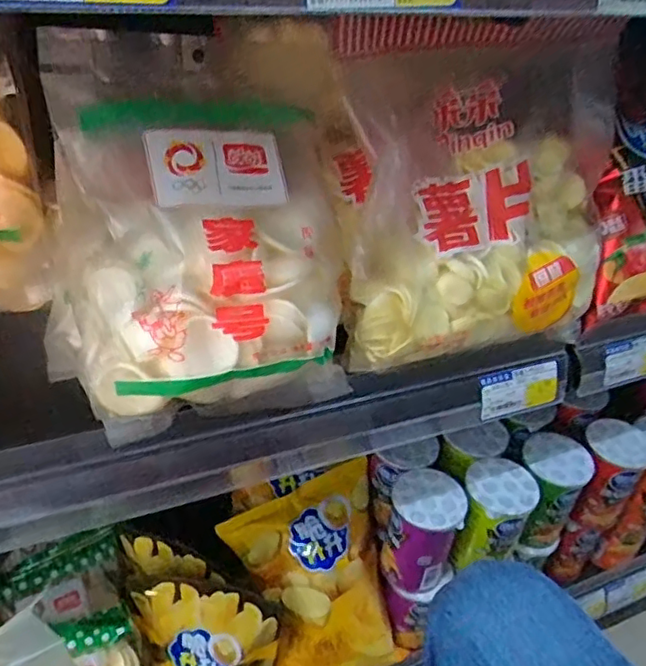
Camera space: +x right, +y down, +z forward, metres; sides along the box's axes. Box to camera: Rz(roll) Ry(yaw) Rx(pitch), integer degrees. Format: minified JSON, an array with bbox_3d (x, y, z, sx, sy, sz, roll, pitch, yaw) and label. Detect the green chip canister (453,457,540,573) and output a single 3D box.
[{"bbox_3d":[0.171,0.185,0.626,0.065,0.106,0.066,20,39,19],"label":"green chip canister"}]

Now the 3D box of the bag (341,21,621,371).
[{"bbox_3d":[0.116,-0.092,0.453,0.215,0.188,0.103,-10,39,-20],"label":"bag"}]

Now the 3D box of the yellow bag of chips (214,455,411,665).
[{"bbox_3d":[-0.002,0.249,0.608,0.157,0.203,0.050,-14,-4,-18],"label":"yellow bag of chips"}]

